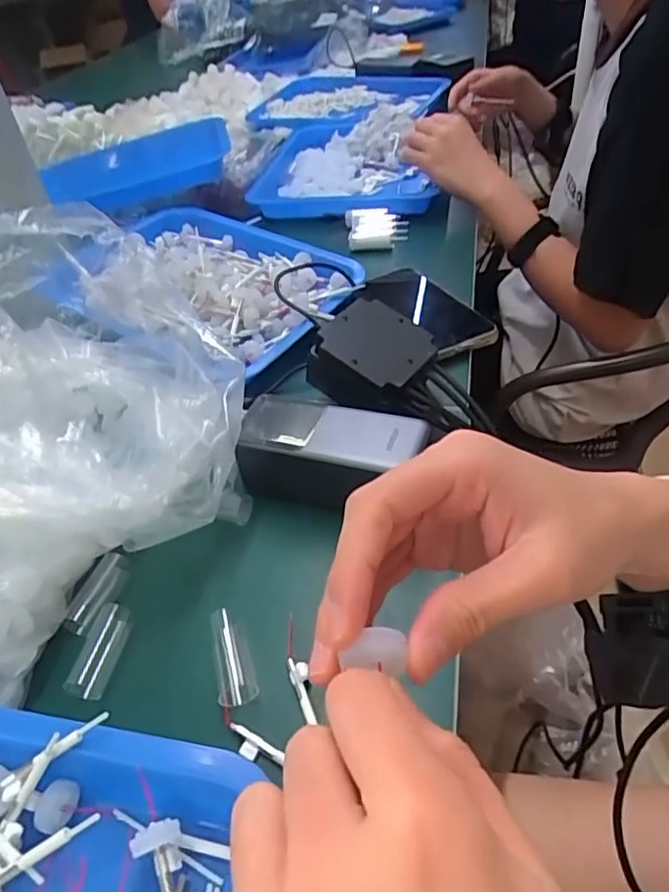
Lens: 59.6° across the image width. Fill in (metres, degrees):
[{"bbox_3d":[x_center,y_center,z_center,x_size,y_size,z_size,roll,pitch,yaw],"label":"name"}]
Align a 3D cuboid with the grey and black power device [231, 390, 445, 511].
[{"bbox_3d":[0.000,0.009,0.403,0.126,0.052,0.059,10,46,18],"label":"grey and black power device"}]

